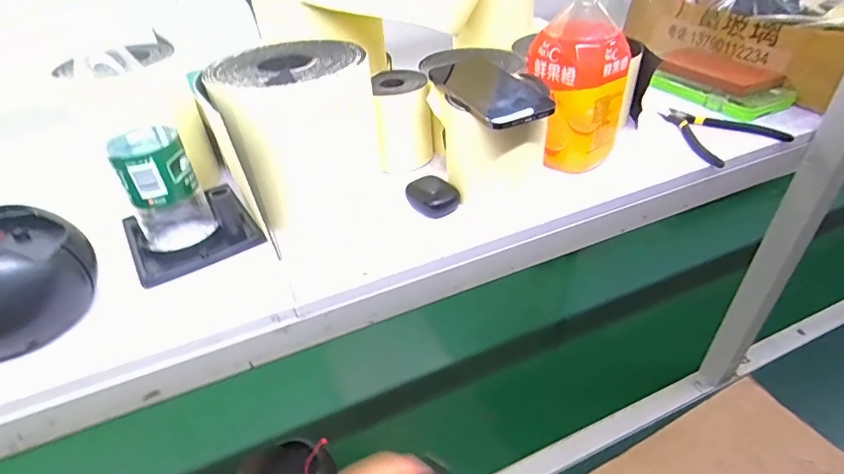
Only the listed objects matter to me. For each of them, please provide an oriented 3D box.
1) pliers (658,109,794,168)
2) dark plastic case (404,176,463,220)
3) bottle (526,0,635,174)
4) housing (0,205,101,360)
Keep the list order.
[{"bbox_3d":[0.379,-0.142,0.614,0.130,0.019,0.134,-17,39,-17],"label":"pliers"},{"bbox_3d":[0.011,-0.044,0.521,0.047,0.019,0.056,-23,41,-23],"label":"dark plastic case"},{"bbox_3d":[0.169,-0.173,0.521,0.077,0.191,0.095,-23,41,-24],"label":"bottle"},{"bbox_3d":[-0.351,0.034,0.389,0.107,0.078,0.120,22,44,29],"label":"housing"}]

